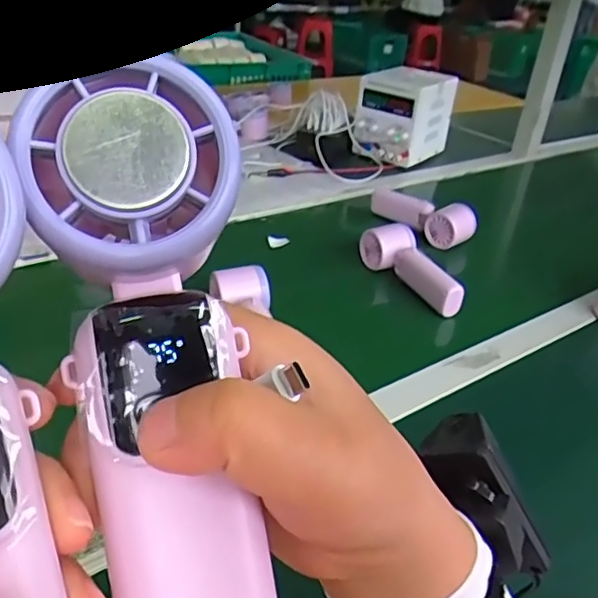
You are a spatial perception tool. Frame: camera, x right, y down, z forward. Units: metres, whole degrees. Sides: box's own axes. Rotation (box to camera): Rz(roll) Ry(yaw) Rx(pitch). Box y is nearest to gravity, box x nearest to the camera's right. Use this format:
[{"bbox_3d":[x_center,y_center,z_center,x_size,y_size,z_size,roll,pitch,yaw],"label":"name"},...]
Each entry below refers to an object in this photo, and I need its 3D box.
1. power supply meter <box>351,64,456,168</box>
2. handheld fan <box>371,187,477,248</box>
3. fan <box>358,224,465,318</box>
[{"bbox_3d":[0.211,-0.379,1.229,0.128,0.179,0.181,26,37,30],"label":"power supply meter"},{"bbox_3d":[0.192,-0.132,0.944,0.050,0.055,0.165,-21,40,-36],"label":"handheld fan"},{"bbox_3d":[0.141,-0.040,0.776,0.056,0.053,0.171,-8,33,-21],"label":"fan"}]

